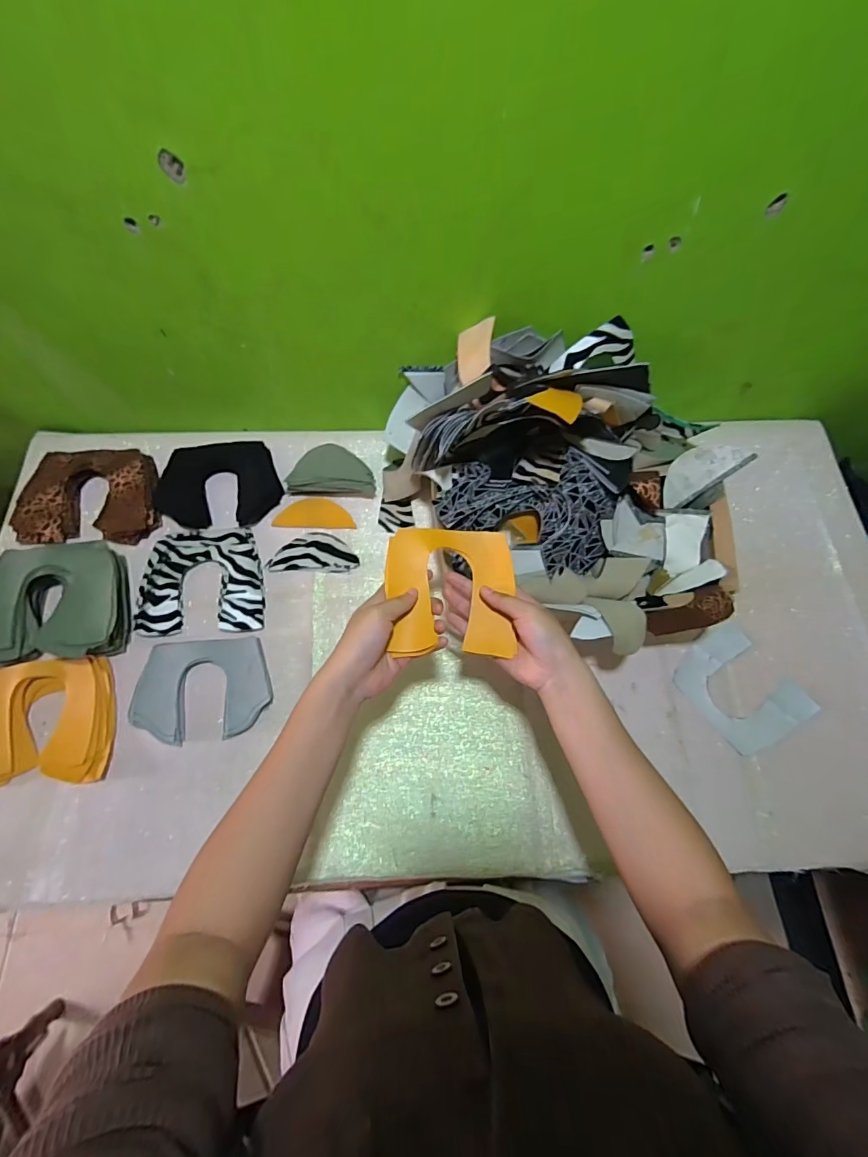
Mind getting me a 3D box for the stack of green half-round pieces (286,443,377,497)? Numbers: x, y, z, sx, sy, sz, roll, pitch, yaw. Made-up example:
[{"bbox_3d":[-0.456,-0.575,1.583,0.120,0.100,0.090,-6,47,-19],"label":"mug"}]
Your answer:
[{"bbox_3d":[-0.146,-0.151,0.663,0.126,0.034,0.068,5,68,0],"label":"stack of green half-round pieces"}]

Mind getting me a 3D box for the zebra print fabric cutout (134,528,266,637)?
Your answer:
[{"bbox_3d":[-0.302,-0.001,0.612,0.154,0.010,0.147,-3,69,-3],"label":"zebra print fabric cutout"}]

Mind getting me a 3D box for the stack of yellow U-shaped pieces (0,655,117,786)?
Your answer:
[{"bbox_3d":[-0.452,0.164,0.540,0.158,0.015,0.136,-2,69,-3],"label":"stack of yellow U-shaped pieces"}]

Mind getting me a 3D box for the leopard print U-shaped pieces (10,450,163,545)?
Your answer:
[{"bbox_3d":[-0.475,-0.114,0.641,0.168,0.027,0.139,-8,69,-5],"label":"leopard print U-shaped pieces"}]

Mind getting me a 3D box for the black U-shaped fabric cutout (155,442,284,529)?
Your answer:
[{"bbox_3d":[-0.307,-0.134,0.653,0.165,0.030,0.118,-8,69,-5],"label":"black U-shaped fabric cutout"}]

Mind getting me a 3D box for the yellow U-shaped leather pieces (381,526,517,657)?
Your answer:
[{"bbox_3d":[0.017,0.012,0.450,0.121,0.041,0.119,1,69,-2],"label":"yellow U-shaped leather pieces"}]

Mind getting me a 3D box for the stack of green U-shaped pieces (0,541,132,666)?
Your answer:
[{"bbox_3d":[-0.478,0.035,0.570,0.183,0.051,0.143,-9,69,-6],"label":"stack of green U-shaped pieces"}]

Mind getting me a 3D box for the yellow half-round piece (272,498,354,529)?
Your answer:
[{"bbox_3d":[-0.168,-0.093,0.665,0.111,0.004,0.048,2,68,3],"label":"yellow half-round piece"}]

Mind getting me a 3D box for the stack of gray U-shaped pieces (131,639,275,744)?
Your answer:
[{"bbox_3d":[-0.277,0.131,0.556,0.156,0.009,0.117,-8,69,-5],"label":"stack of gray U-shaped pieces"}]

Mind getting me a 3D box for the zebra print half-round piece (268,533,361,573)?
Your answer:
[{"bbox_3d":[-0.163,-0.036,0.638,0.115,0.005,0.057,-1,69,-2],"label":"zebra print half-round piece"}]

